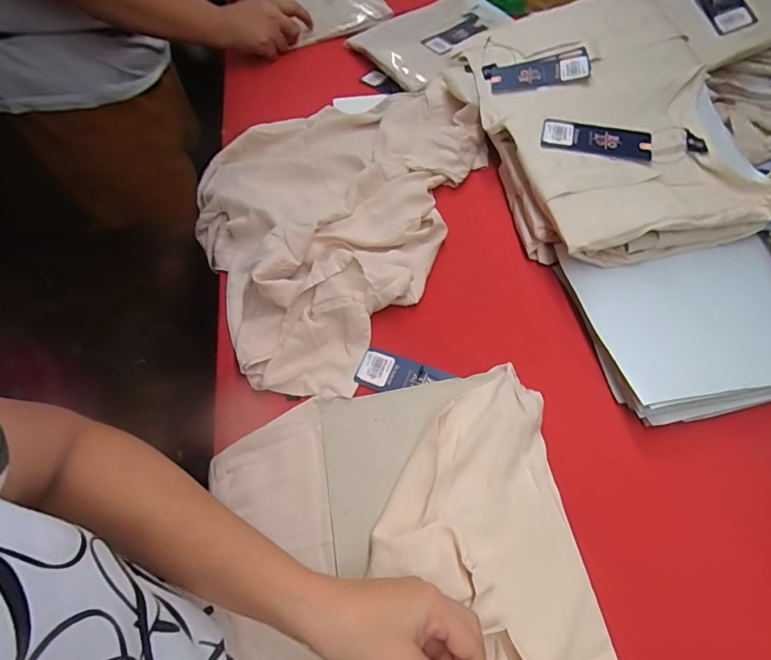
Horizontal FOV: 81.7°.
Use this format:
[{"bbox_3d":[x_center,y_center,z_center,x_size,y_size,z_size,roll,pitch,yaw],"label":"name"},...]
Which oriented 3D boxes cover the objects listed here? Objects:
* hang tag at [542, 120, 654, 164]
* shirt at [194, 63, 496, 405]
[{"bbox_3d":[0.242,-0.219,0.515,0.121,0.005,0.052,14,68,10],"label":"hang tag"},{"bbox_3d":[-0.092,-0.181,0.586,0.359,0.081,0.508,22,62,12],"label":"shirt"}]

